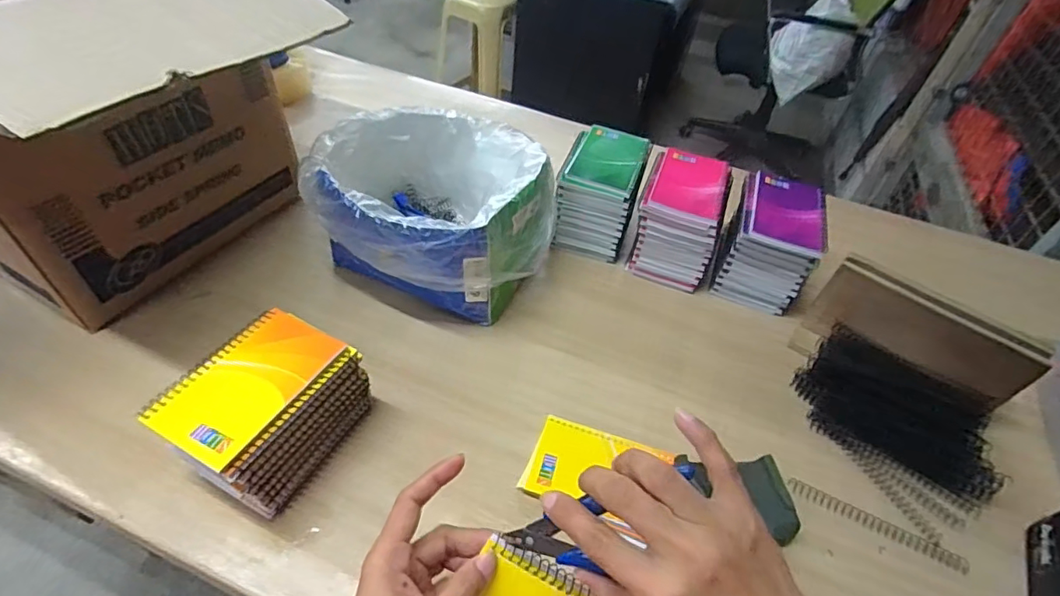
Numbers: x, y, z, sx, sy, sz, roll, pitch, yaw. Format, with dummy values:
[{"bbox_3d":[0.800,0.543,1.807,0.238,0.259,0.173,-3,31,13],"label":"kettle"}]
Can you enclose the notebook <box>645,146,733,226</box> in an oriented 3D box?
[{"bbox_3d":[0.196,-0.137,0.627,0.084,0.015,0.133,19,48,11],"label":"notebook"}]

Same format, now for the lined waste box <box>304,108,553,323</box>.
[{"bbox_3d":[-0.111,-0.092,0.607,0.256,0.150,0.223,17,47,9],"label":"lined waste box"}]

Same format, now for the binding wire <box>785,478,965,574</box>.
[{"bbox_3d":[0.307,0.200,0.466,0.148,0.014,0.019,21,48,13],"label":"binding wire"}]

